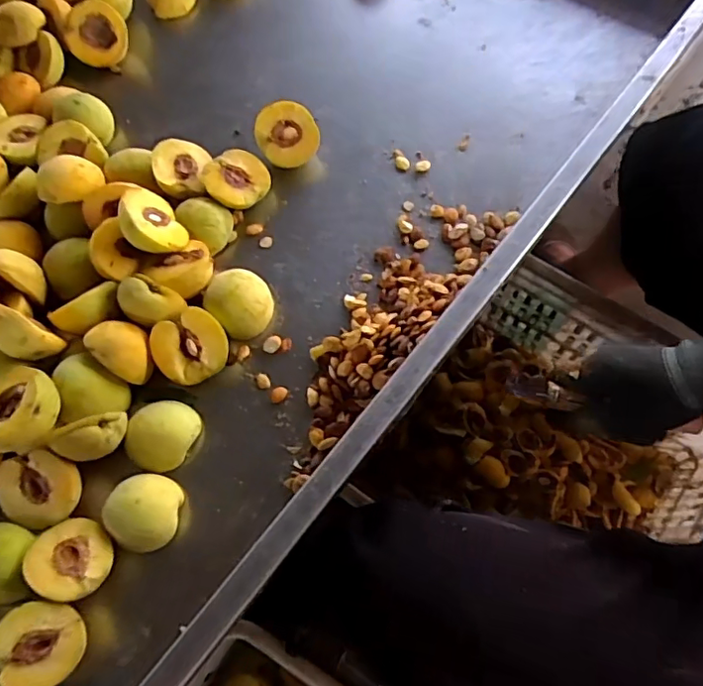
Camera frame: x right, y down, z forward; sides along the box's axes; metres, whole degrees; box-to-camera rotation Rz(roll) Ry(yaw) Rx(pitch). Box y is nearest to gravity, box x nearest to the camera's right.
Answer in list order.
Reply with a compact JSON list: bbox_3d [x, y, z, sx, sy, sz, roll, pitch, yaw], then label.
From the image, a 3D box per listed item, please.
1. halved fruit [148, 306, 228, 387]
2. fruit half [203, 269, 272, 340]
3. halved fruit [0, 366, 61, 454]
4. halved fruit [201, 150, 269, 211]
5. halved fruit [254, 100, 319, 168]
[{"bbox_3d":[-0.136,0.002,0.471,0.060,0.030,0.056,-28,96,-2],"label":"halved fruit"},{"bbox_3d":[-0.097,-0.035,0.489,0.053,0.030,0.056,0,69,1],"label":"fruit half"},{"bbox_3d":[-0.255,0.053,0.425,0.063,0.040,0.060,-1,67,3],"label":"halved fruit"},{"bbox_3d":[-0.112,-0.157,0.536,0.058,0.029,0.058,37,75,-8],"label":"halved fruit"},{"bbox_3d":[-0.065,-0.207,0.552,0.060,0.029,0.061,-11,103,-10],"label":"halved fruit"}]

